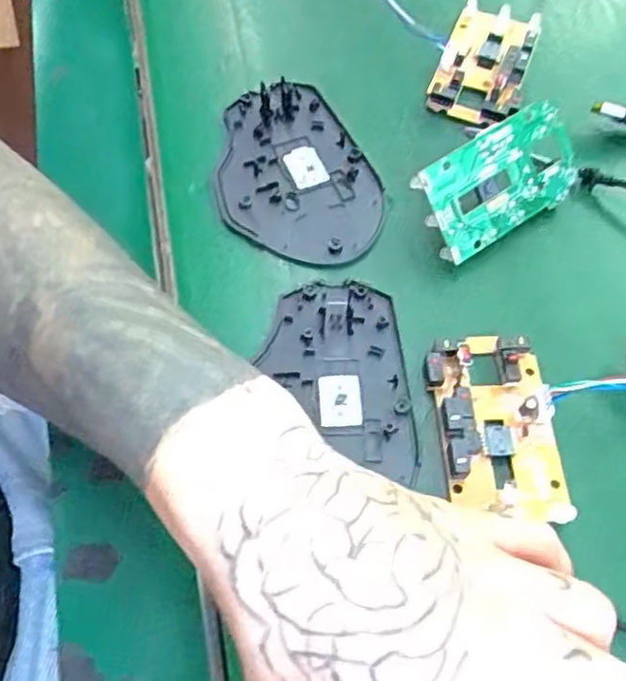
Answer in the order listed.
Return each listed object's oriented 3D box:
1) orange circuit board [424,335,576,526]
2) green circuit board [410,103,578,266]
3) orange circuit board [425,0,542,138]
[{"bbox_3d":[0.071,0.031,0.275,0.046,0.014,0.076,-2,63,0],"label":"orange circuit board"},{"bbox_3d":[0.084,-0.072,0.314,0.080,0.046,0.009,-34,24,-17],"label":"green circuit board"},{"bbox_3d":[0.091,-0.147,0.369,0.044,0.014,0.080,20,63,9],"label":"orange circuit board"}]

